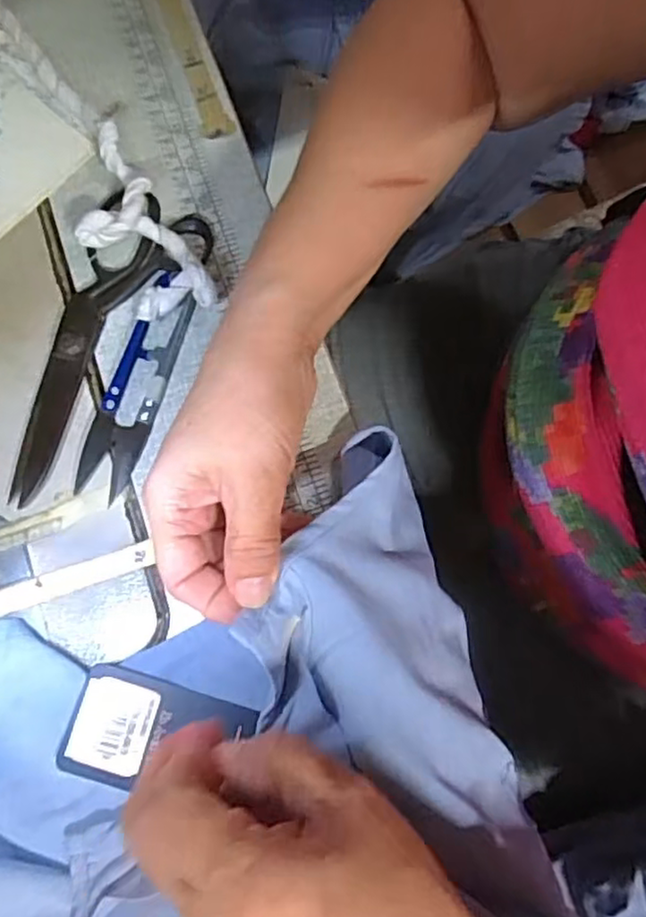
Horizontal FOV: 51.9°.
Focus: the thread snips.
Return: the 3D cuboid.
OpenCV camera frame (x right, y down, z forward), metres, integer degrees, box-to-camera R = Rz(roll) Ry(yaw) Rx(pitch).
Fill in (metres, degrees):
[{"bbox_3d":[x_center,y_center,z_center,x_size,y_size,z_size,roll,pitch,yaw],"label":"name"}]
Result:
[{"bbox_3d":[-0.092,-0.038,0.329,0.030,0.012,0.113,17,77,5],"label":"thread snips"}]

